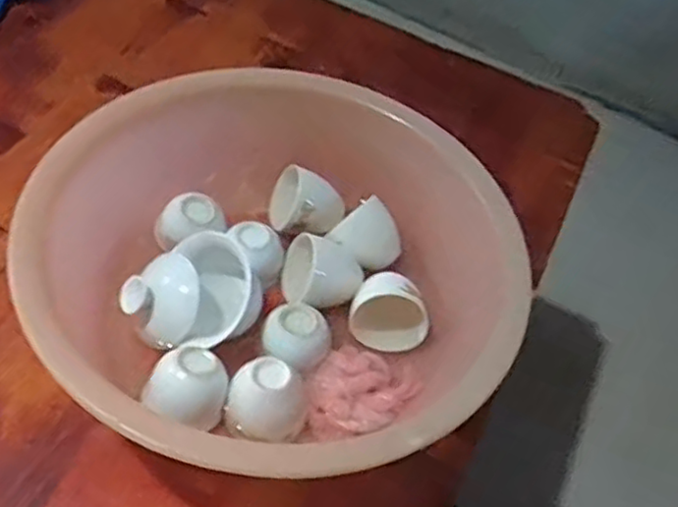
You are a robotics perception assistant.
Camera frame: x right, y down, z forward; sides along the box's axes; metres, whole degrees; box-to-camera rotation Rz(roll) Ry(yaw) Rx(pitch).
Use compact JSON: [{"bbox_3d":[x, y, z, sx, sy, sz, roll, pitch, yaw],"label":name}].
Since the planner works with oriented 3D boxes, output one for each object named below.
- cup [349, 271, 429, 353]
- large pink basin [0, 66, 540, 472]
[{"bbox_3d":[0.038,0.047,0.538,0.057,0.062,0.047,12,25,2],"label":"cup"},{"bbox_3d":[-0.037,0.008,0.494,0.280,0.103,0.310,26,57,15],"label":"large pink basin"}]

